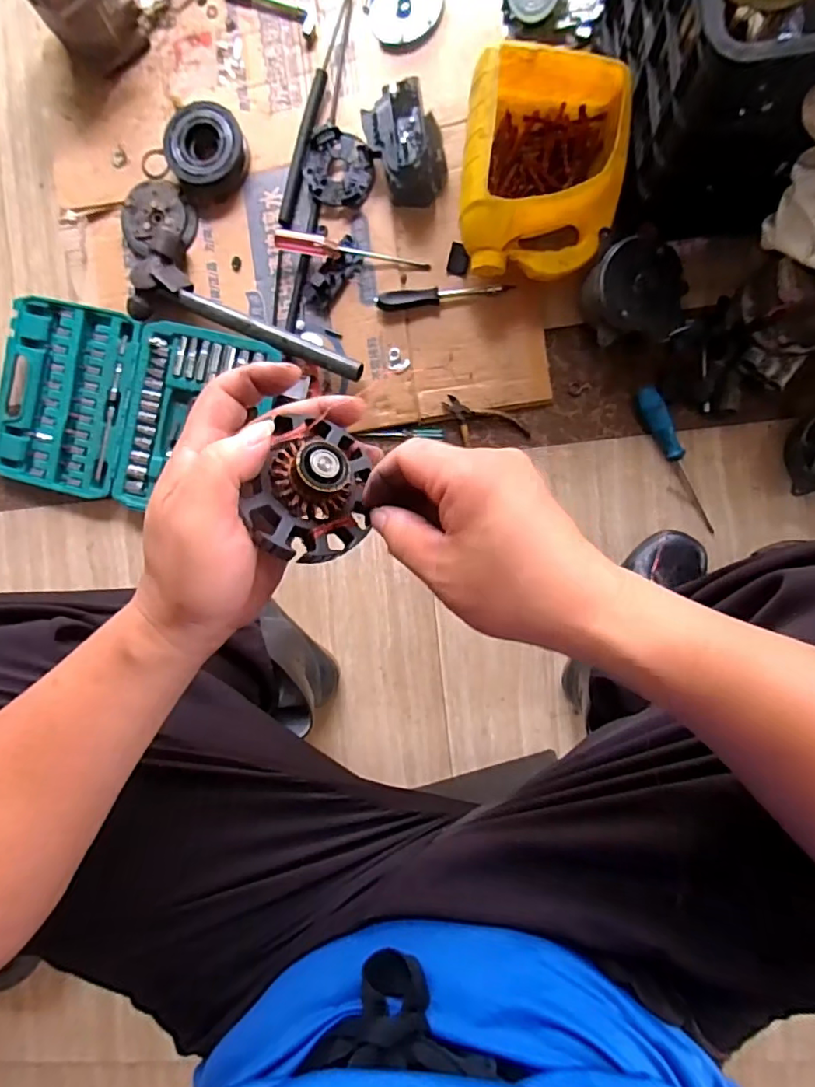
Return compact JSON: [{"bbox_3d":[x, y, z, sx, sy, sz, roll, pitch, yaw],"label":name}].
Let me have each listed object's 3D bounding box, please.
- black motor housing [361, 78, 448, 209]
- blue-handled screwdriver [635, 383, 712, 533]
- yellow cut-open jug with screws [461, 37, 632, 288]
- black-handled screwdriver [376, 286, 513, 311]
[{"bbox_3d":[0.000,-0.488,0.684,0.081,0.061,0.122,-25,88,6],"label":"black motor housing"},{"bbox_3d":[0.334,-0.105,0.683,0.025,0.027,0.193,-26,85,7],"label":"blue-handled screwdriver"},{"bbox_3d":[0.156,-0.428,0.644,0.175,0.110,0.231,8,92,6],"label":"yellow cut-open jug with screws"},{"bbox_3d":[0.044,-0.314,0.697,0.166,0.024,0.022,-2,88,9],"label":"black-handled screwdriver"}]

